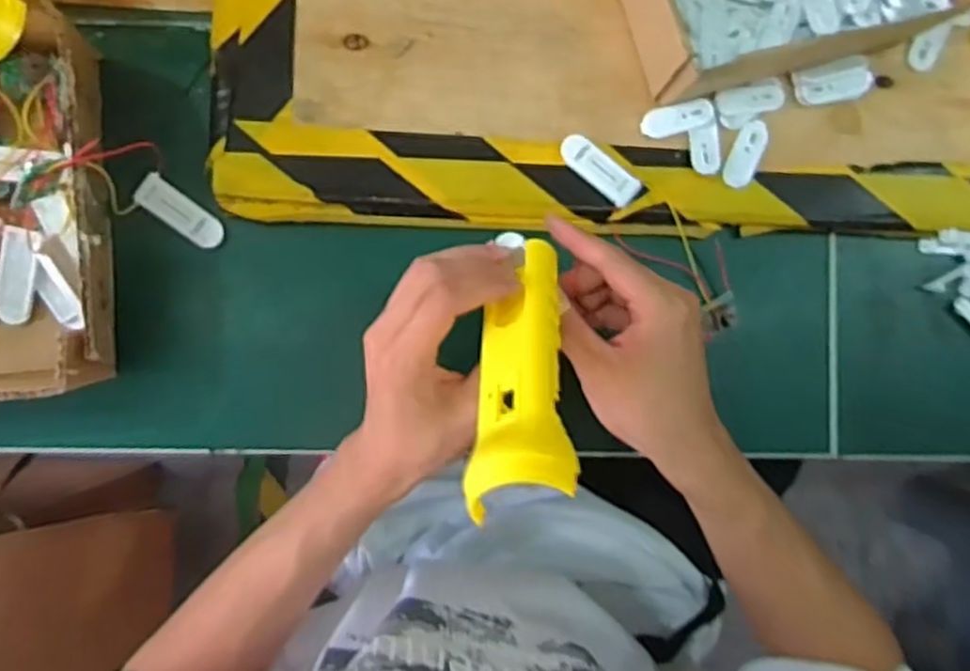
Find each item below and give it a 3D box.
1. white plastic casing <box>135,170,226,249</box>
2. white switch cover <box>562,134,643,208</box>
[{"bbox_3d":[-0.194,-0.078,0.473,0.057,0.006,0.022,37,84,-3],"label":"white plastic casing"},{"bbox_3d":[0.077,-0.111,0.496,0.058,0.012,0.022,41,84,-3],"label":"white switch cover"}]

